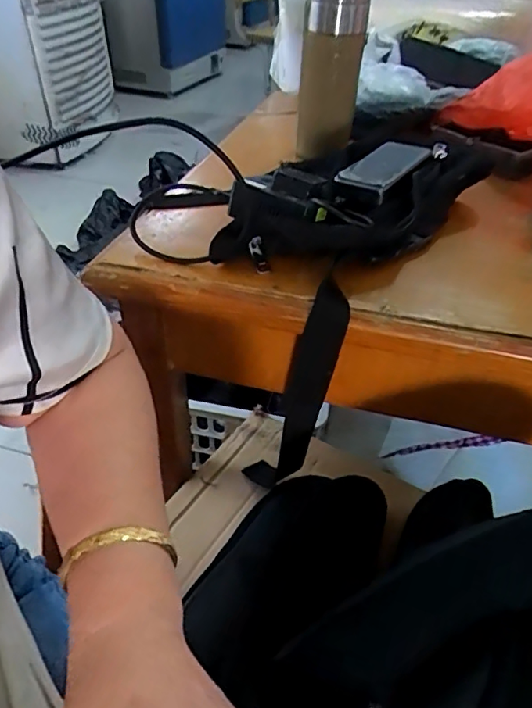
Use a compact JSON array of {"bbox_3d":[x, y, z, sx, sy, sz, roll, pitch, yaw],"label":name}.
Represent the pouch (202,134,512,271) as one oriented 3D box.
[{"bbox_3d":[0.078,-0.155,0.505,0.173,0.052,0.301,32,49,30],"label":"pouch"}]

